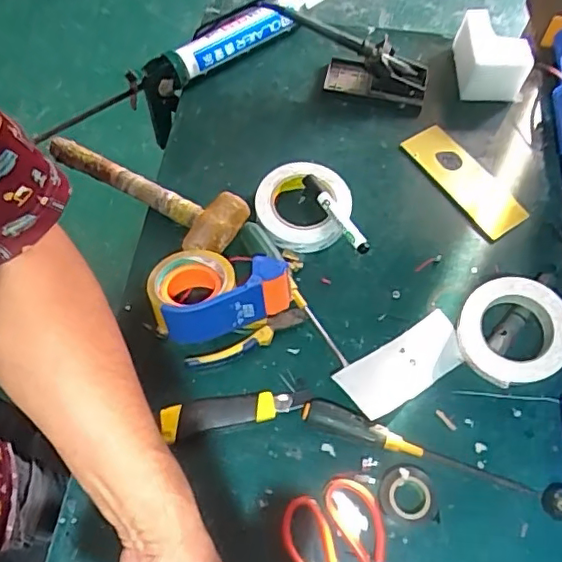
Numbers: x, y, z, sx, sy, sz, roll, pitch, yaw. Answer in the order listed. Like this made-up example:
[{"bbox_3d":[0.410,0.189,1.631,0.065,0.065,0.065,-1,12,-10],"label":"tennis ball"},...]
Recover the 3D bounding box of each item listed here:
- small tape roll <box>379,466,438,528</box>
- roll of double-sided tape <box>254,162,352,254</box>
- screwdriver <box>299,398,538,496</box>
[{"bbox_3d":[0.133,0.222,0.599,0.058,0.023,0.057,0,63,-1],"label":"small tape roll"},{"bbox_3d":[0.028,-0.096,0.749,0.119,0.039,0.117,0,63,-1],"label":"roll of double-sided tape"},{"bbox_3d":[0.145,0.180,0.612,0.253,0.021,0.027,19,65,8],"label":"screwdriver"}]

